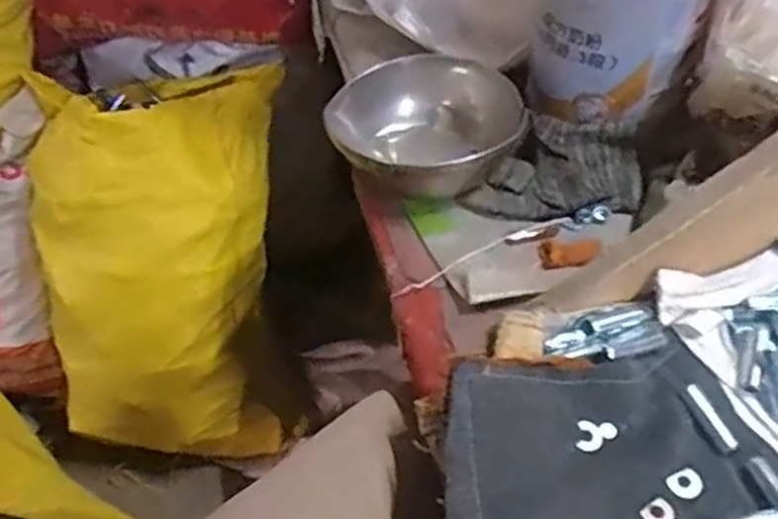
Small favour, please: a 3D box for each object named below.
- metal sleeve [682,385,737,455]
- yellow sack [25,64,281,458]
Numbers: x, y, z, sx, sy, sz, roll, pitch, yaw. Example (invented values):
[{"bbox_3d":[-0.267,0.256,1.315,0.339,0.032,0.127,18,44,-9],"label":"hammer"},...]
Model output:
[{"bbox_3d":[0.193,0.096,0.445,0.011,0.010,0.044,-22,53,-12],"label":"metal sleeve"},{"bbox_3d":[-0.243,0.006,0.842,0.269,0.409,0.150,-12,20,-23],"label":"yellow sack"}]

